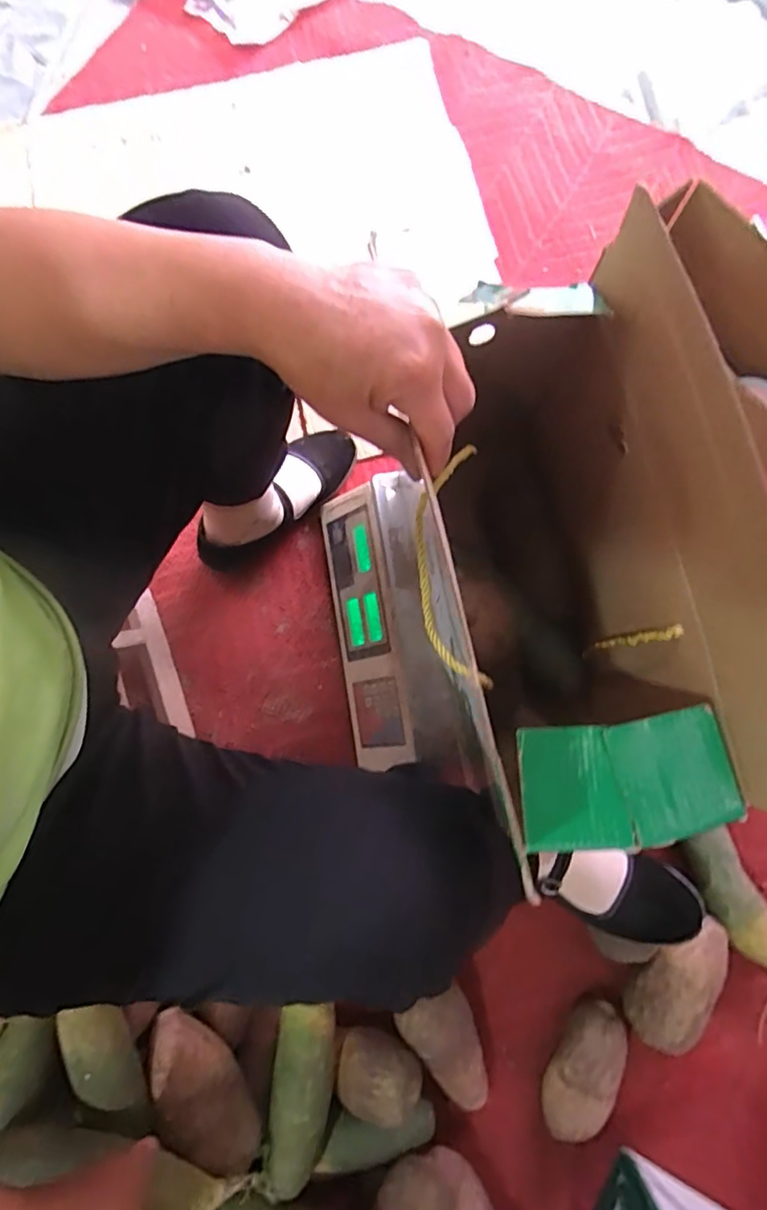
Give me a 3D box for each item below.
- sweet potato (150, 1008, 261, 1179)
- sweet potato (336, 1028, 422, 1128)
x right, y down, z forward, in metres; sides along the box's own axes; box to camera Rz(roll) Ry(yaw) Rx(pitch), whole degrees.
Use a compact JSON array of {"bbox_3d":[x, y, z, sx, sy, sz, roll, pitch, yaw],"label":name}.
[{"bbox_3d":[-0.177,0.462,0.541,0.065,0.052,0.147,-45,64,-7],"label":"sweet potato"},{"bbox_3d":[-0.006,0.480,0.585,0.097,0.056,0.070,-2,72,34],"label":"sweet potato"}]

